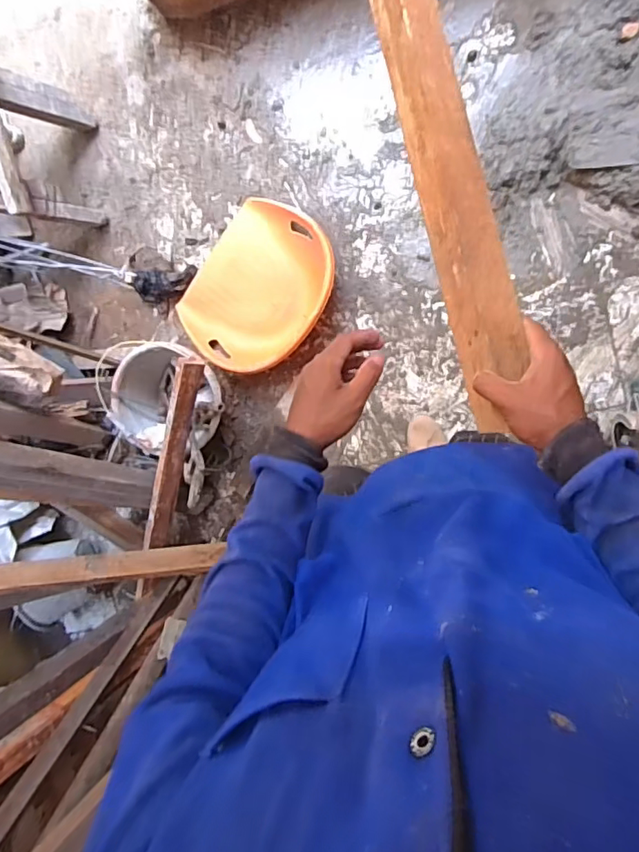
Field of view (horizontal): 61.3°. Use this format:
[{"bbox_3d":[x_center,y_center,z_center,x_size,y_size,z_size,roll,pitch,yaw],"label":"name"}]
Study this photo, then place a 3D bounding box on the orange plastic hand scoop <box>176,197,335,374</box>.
[{"bbox_3d":[-0.161,-0.362,1.415,0.385,0.124,0.433,33,97,7],"label":"orange plastic hand scoop"}]

